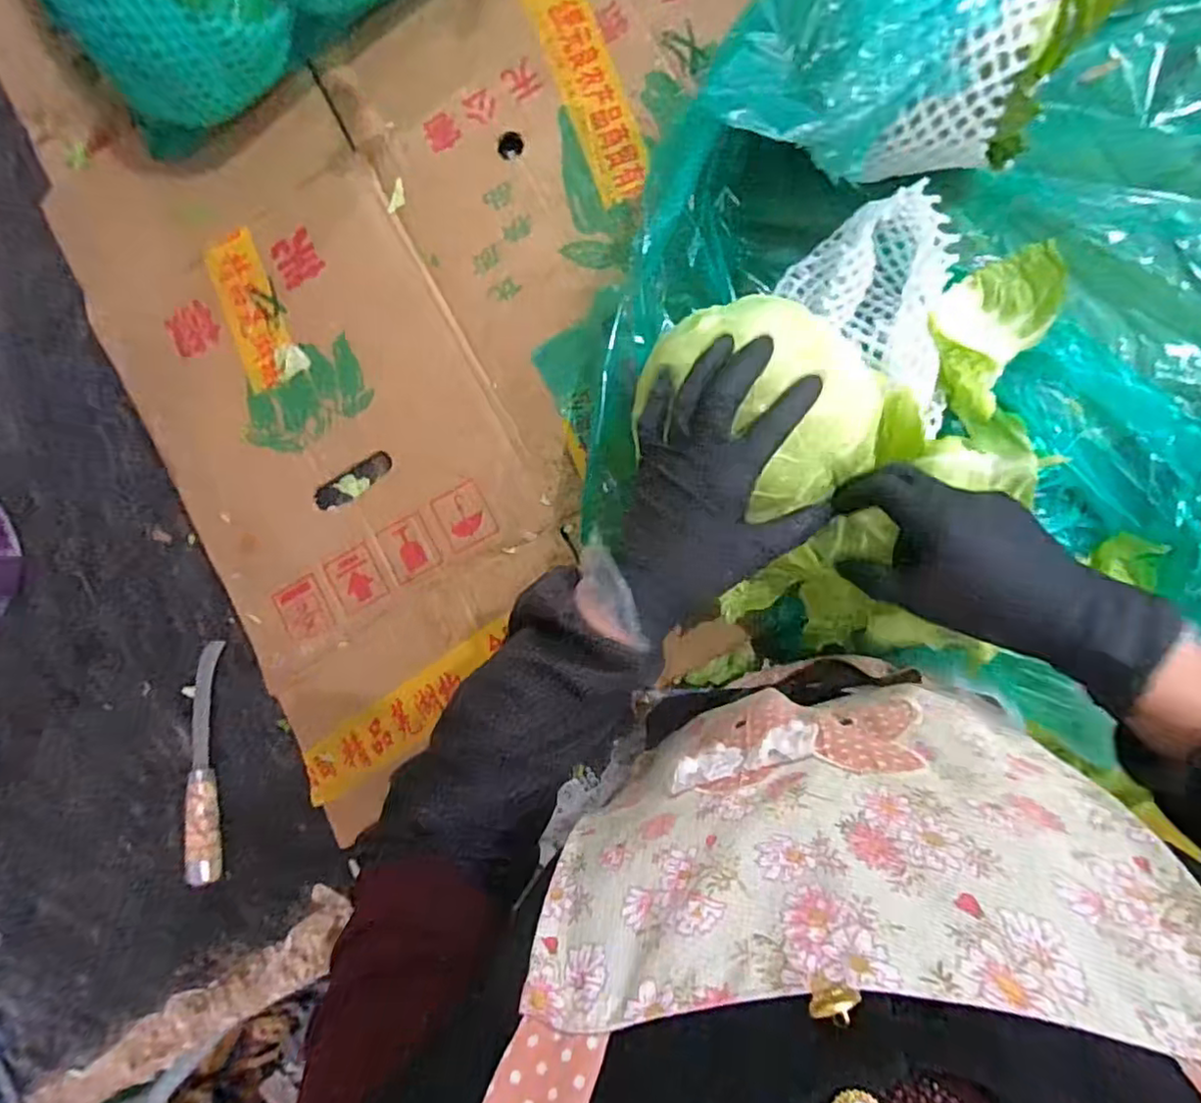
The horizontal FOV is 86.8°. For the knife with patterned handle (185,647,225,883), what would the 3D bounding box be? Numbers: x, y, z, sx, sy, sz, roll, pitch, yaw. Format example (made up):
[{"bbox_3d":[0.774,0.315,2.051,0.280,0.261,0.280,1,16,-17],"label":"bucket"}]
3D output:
[{"bbox_3d":[-0.354,0.186,0.561,0.024,0.027,0.203,-4,87,8],"label":"knife with patterned handle"}]

